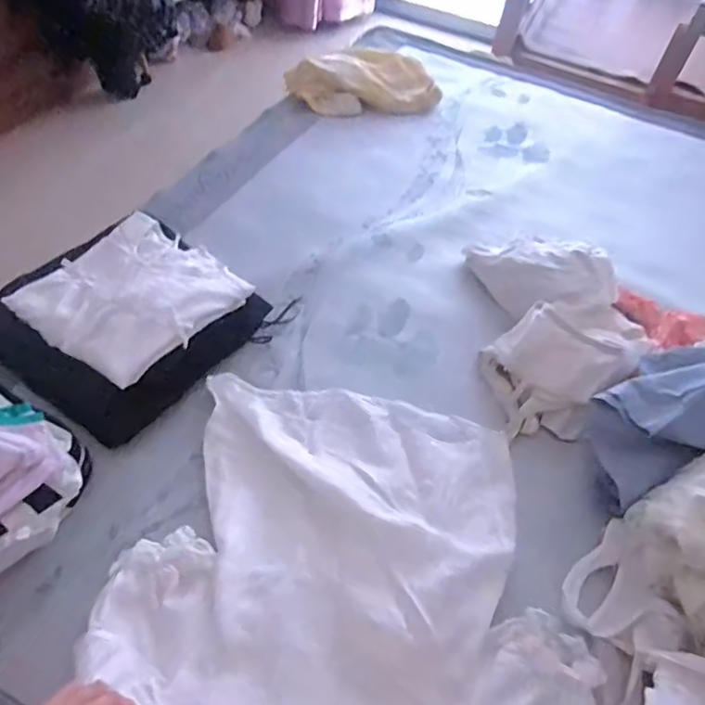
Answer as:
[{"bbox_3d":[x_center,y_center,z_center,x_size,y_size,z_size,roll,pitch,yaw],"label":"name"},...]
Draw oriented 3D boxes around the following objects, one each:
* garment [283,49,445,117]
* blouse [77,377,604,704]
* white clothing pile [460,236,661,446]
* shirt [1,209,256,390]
[{"bbox_3d":[0.022,-0.664,1.342,0.340,0.072,0.190,-8,52,-10],"label":"garment"},{"bbox_3d":[0.007,0.236,0.641,0.497,0.043,0.458,8,51,2],"label":"blouse"},{"bbox_3d":[0.327,-0.047,0.860,0.236,0.105,0.341,3,52,-4],"label":"white clothing pile"},{"bbox_3d":[-0.314,-0.088,0.804,0.233,0.039,0.258,30,55,18],"label":"shirt"}]

